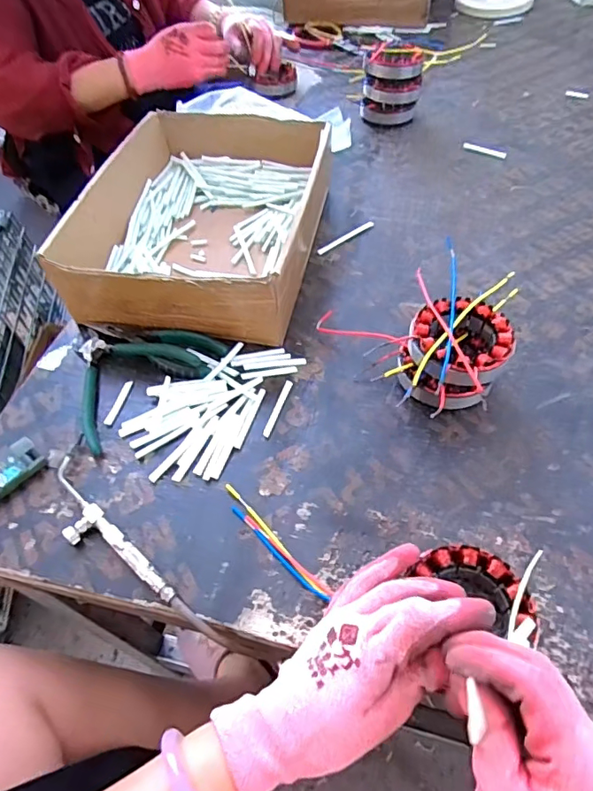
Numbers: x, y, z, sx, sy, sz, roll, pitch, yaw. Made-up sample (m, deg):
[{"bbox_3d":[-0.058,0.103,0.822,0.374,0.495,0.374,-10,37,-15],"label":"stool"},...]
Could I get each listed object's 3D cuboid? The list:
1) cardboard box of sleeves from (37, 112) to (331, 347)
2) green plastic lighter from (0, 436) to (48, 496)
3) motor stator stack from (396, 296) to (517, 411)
[{"bbox_3d":[-0.097,-0.213,0.592,0.239,0.092,0.336,8,54,10],"label":"cardboard box of sleeves"},{"bbox_3d":[-0.252,0.067,0.432,0.032,0.014,0.066,37,63,27],"label":"green plastic lighter"},{"bbox_3d":[0.139,-0.032,0.456,0.090,0.068,0.106,30,60,24],"label":"motor stator stack"}]

